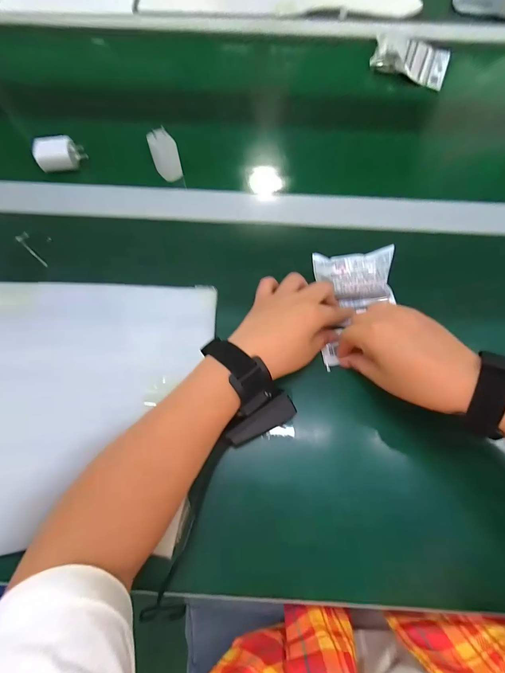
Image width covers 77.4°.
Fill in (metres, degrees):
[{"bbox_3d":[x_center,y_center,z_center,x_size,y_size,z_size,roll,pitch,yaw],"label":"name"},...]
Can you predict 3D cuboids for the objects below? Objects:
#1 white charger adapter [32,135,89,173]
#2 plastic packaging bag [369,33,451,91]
[{"bbox_3d":[-0.279,-0.264,0.456,0.060,0.038,0.035,-15,69,-7],"label":"white charger adapter"},{"bbox_3d":[0.284,-0.499,0.564,0.132,0.030,0.097,15,69,6],"label":"plastic packaging bag"}]

